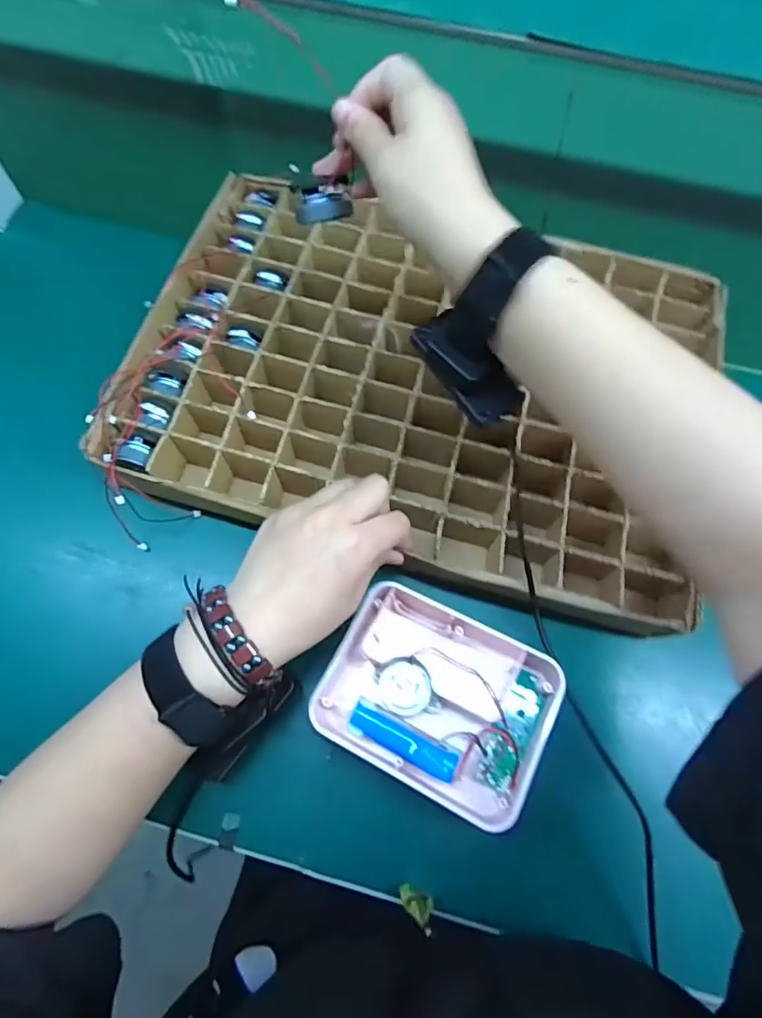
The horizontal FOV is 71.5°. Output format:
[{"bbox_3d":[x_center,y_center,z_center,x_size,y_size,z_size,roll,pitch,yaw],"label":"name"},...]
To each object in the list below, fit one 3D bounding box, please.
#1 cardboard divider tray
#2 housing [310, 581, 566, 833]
[{"bbox_3d":[0.032,-0.092,0.408,0.416,0.054,0.293,16,68,5],"label":"cardboard divider tray"},{"bbox_3d":[0.033,0.115,0.325,0.126,0.051,0.104,28,69,10],"label":"housing"}]

